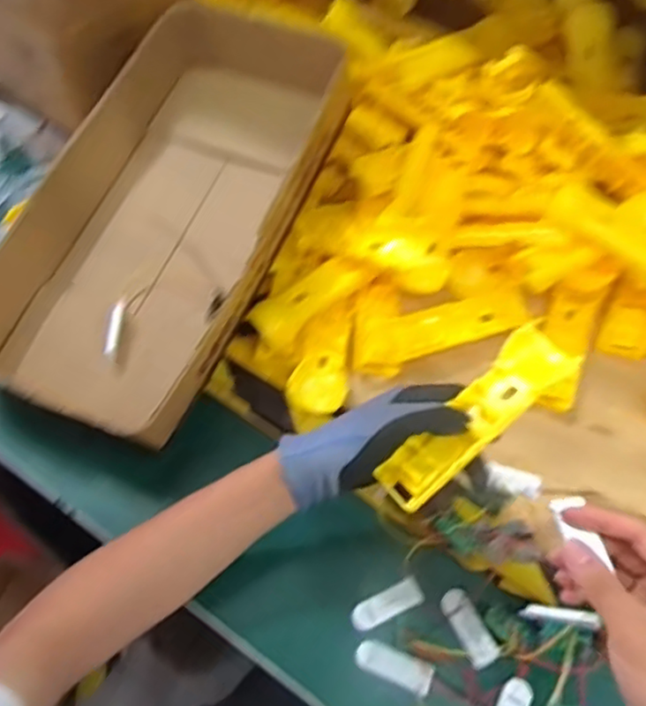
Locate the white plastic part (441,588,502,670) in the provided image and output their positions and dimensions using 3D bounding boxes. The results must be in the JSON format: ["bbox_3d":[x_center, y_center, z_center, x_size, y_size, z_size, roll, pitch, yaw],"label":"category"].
[{"bbox_3d":[0.116,0.219,0.512,0.026,0.011,0.058,-26,63,-16],"label":"white plastic part"}]

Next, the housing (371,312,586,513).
[{"bbox_3d":[0.111,0.048,0.464,0.162,0.024,0.044,-43,68,-6],"label":"housing"}]

